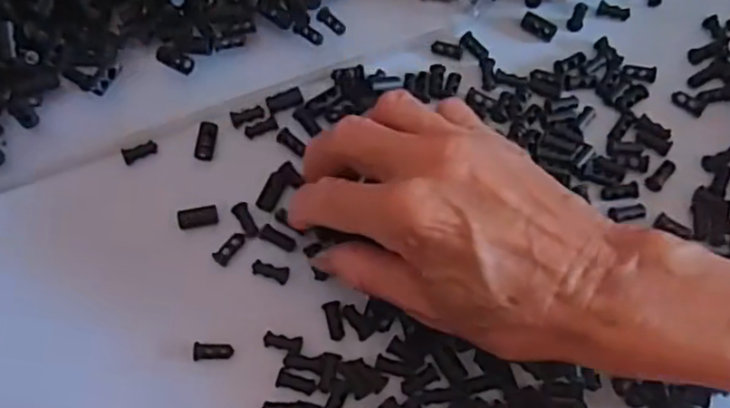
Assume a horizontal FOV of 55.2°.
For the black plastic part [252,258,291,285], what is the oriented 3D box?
[{"bbox_3d":[-0.043,0.030,0.313,0.017,0.004,0.008,14,69,7],"label":"black plastic part"}]

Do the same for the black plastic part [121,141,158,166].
[{"bbox_3d":[-0.109,-0.026,0.335,0.016,0.004,0.007,-24,69,-8],"label":"black plastic part"}]

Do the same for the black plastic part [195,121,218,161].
[{"bbox_3d":[-0.077,-0.031,0.339,0.010,0.004,0.019,6,68,4],"label":"black plastic part"}]

